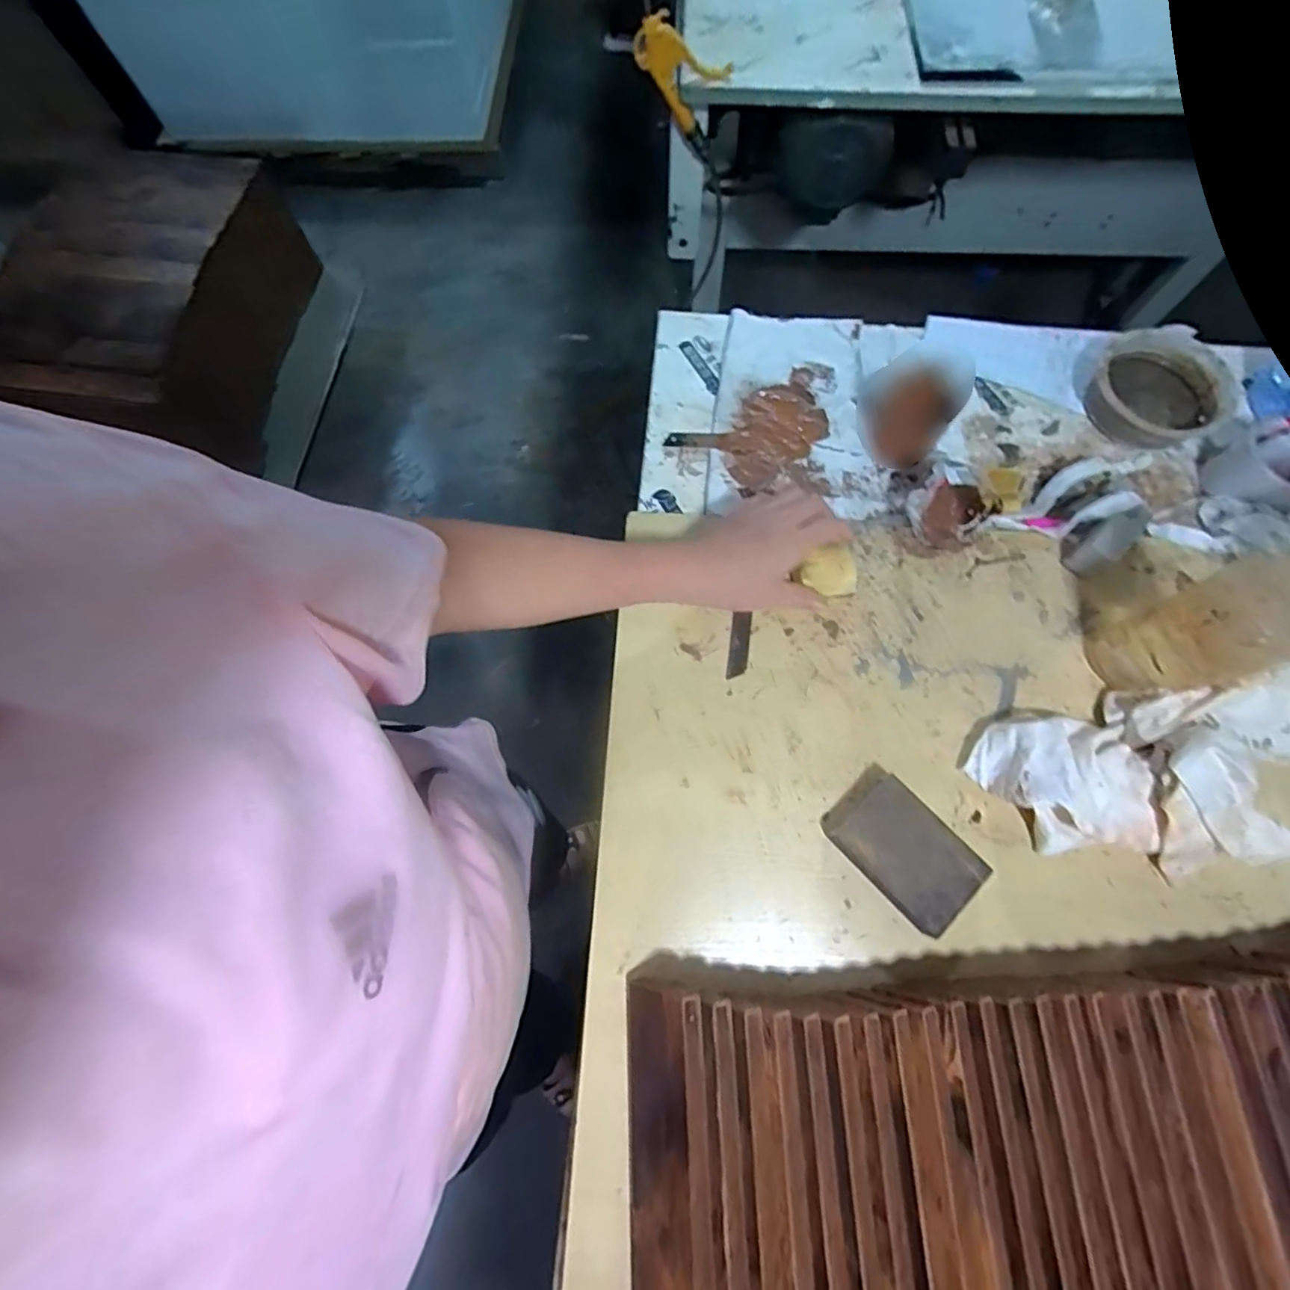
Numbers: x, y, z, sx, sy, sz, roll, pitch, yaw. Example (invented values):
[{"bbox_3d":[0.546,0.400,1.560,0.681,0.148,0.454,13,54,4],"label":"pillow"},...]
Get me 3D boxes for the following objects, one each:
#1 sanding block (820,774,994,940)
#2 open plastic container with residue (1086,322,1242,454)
[{"bbox_3d":[0.200,0.158,0.433,0.070,0.034,0.103,-41,75,-12],"label":"sanding block"},{"bbox_3d":[0.517,-0.262,0.571,0.114,0.035,0.122,0,72,1],"label":"open plastic container with residue"}]

